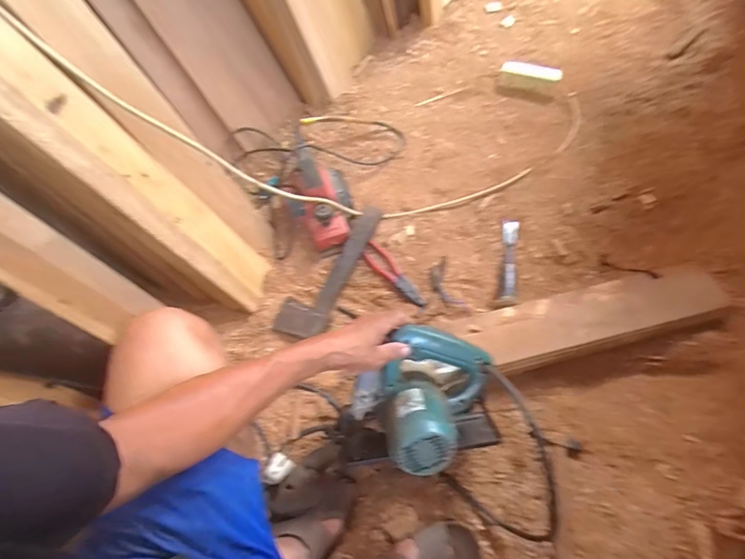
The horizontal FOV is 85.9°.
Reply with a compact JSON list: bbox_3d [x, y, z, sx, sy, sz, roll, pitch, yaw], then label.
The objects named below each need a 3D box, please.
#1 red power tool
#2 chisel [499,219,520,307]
[{"bbox_3d":[-0.122,-0.190,0.900,0.132,0.136,0.240,-9,58,-2],"label":"red power tool"},{"bbox_3d":[0.290,-0.043,0.842,0.034,0.031,0.227,9,59,9],"label":"chisel"}]

